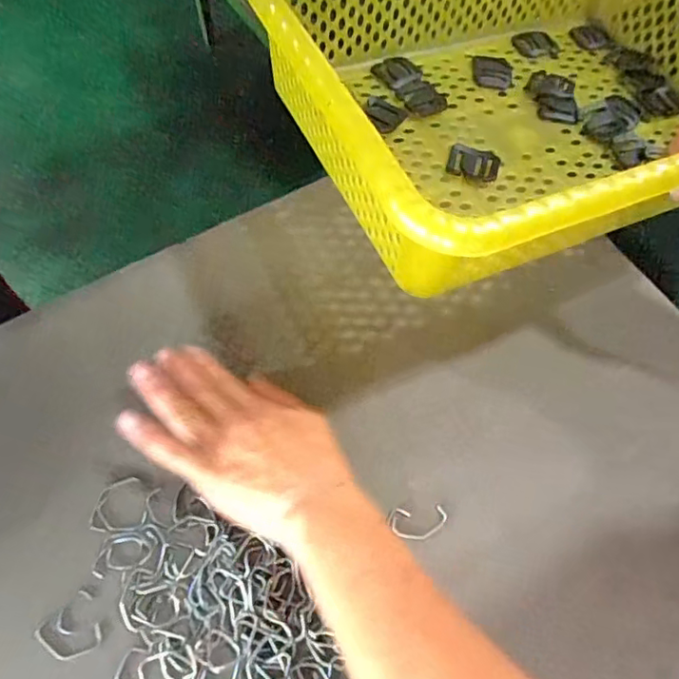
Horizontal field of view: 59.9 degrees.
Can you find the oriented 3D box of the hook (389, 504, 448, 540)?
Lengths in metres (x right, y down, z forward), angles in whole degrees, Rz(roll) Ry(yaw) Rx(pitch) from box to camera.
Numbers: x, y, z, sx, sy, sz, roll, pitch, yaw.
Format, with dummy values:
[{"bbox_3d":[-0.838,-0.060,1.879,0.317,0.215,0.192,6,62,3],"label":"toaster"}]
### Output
[{"bbox_3d":[0.051,0.114,0.369,0.035,0.004,0.020,-5,63,-4],"label":"hook"}]

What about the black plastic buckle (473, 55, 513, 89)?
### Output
[{"bbox_3d":[0.119,-0.207,0.459,0.031,0.007,0.038,11,64,3],"label":"black plastic buckle"}]

